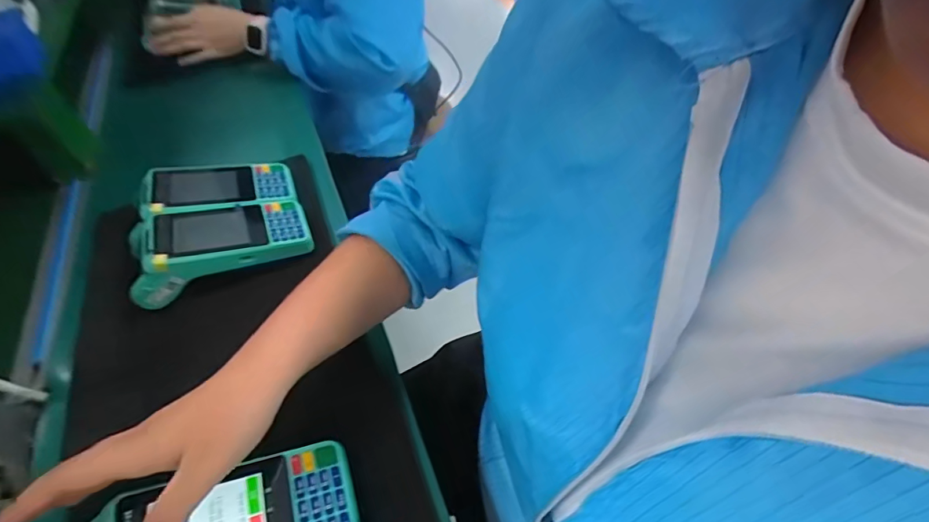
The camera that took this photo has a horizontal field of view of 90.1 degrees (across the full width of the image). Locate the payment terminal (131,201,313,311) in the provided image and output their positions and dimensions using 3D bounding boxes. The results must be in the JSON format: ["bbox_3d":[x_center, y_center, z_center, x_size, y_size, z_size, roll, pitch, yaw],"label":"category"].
[{"bbox_3d":[-0.255,-0.025,0.480,0.173,0.061,0.083,-20,52,-11],"label":"payment terminal"}]

